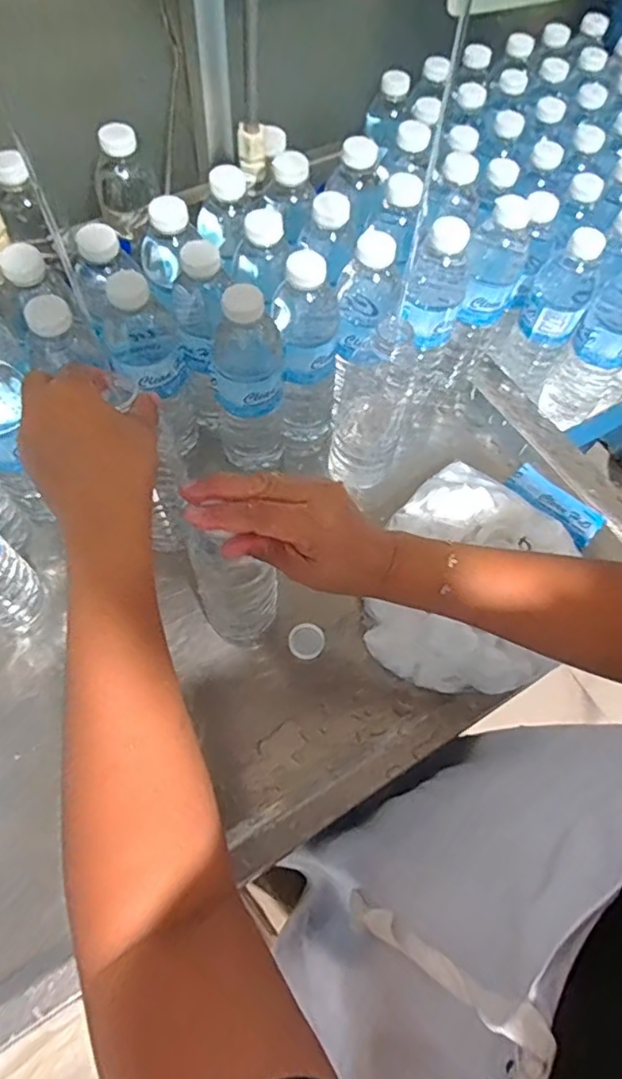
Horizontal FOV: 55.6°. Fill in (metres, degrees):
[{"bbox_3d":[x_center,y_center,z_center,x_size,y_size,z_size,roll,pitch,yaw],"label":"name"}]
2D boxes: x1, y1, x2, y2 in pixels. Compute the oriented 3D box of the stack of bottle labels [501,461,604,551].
[{"bbox_3d":[0.251,-0.038,0.605,0.100,0.007,0.049,42,68,17],"label":"stack of bottle labels"}]

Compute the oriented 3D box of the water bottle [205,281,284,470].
[{"bbox_3d":[-0.057,-0.134,0.527,0.062,0.198,0.056,-3,63,-5],"label":"water bottle"}]

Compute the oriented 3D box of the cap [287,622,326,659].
[{"bbox_3d":[-0.004,0.092,0.534,0.031,0.009,0.031,35,66,14],"label":"cap"}]

